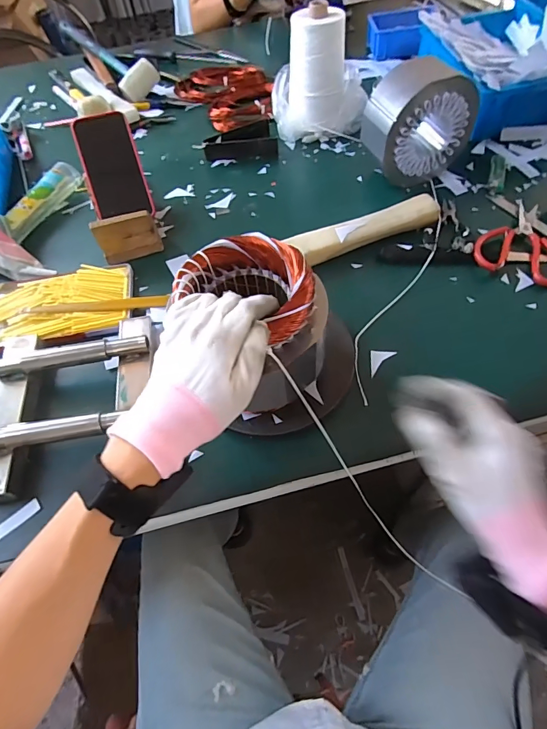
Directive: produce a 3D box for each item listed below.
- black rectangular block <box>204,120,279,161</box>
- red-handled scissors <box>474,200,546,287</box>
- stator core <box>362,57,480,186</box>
[{"bbox_3d":[-0.057,-0.403,0.726,0.126,0.027,0.078,-3,57,3],"label":"black rectangular block"},{"bbox_3d":[0.347,-0.171,0.550,0.114,0.011,0.150,24,63,18],"label":"red-handled scissors"},{"bbox_3d":[0.213,-0.356,0.596,0.153,0.149,0.077,-20,58,-8],"label":"stator core"}]

